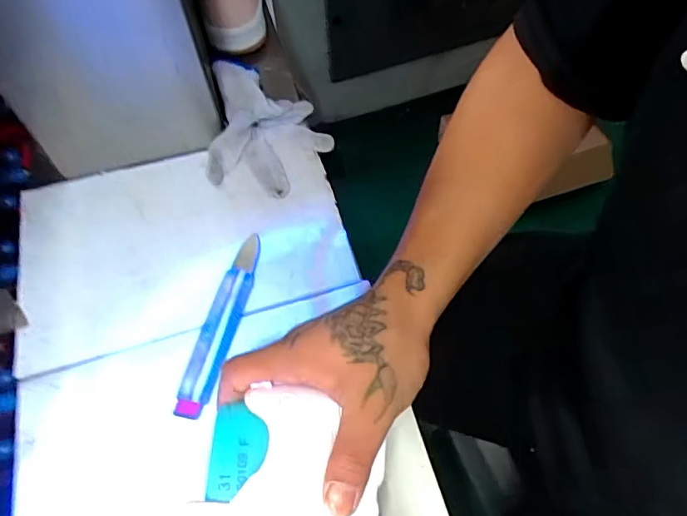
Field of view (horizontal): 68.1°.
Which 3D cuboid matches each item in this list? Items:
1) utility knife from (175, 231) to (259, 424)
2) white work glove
[{"bbox_3d":[-0.100,0.050,0.424,0.028,0.016,0.163,12,61,9],"label":"utility knife"},{"bbox_3d":[-0.074,-0.138,0.525,0.116,0.031,0.166,-4,59,-1],"label":"white work glove"}]

